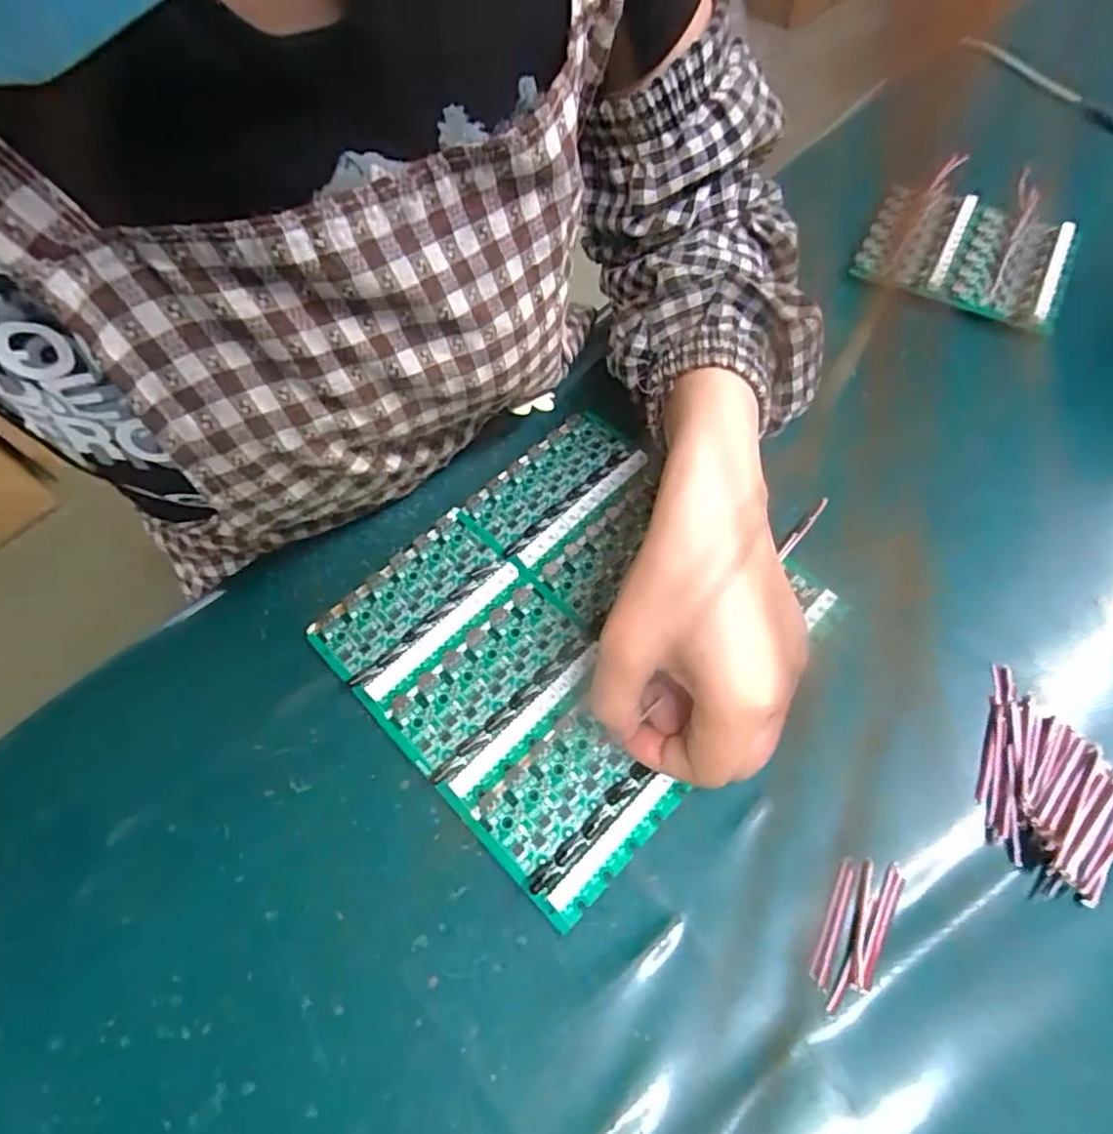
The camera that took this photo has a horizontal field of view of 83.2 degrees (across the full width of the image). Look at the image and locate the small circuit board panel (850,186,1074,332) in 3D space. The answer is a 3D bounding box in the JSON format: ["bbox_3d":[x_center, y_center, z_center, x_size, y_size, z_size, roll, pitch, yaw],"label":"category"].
[{"bbox_3d":[0.274,-0.213,0.421,0.120,0.012,0.100,24,66,16],"label":"small circuit board panel"}]

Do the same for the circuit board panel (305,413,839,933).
[{"bbox_3d":[0.007,0.028,0.318,0.199,0.007,0.186,-41,68,-17],"label":"circuit board panel"}]

